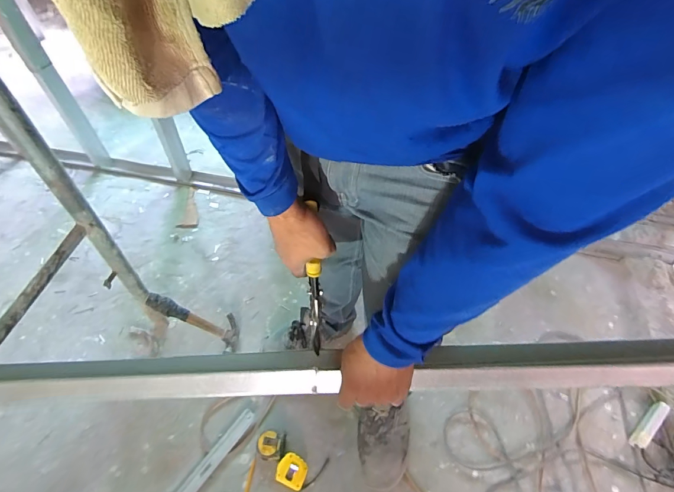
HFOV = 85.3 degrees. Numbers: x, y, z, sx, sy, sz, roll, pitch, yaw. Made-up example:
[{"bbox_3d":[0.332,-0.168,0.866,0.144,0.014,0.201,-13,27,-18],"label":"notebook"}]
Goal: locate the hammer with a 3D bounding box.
[{"bbox_3d":[-0.412,0.209,1.071,0.284,0.035,0.102,34,56,-27],"label":"hammer"}]

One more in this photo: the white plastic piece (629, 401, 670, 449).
[{"bbox_3d":[0.809,0.460,0.944,0.032,0.031,0.140,39,80,22],"label":"white plastic piece"}]

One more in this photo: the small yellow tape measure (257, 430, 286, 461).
[{"bbox_3d":[-0.168,0.505,0.930,0.073,0.034,0.068,2,51,1],"label":"small yellow tape measure"}]

